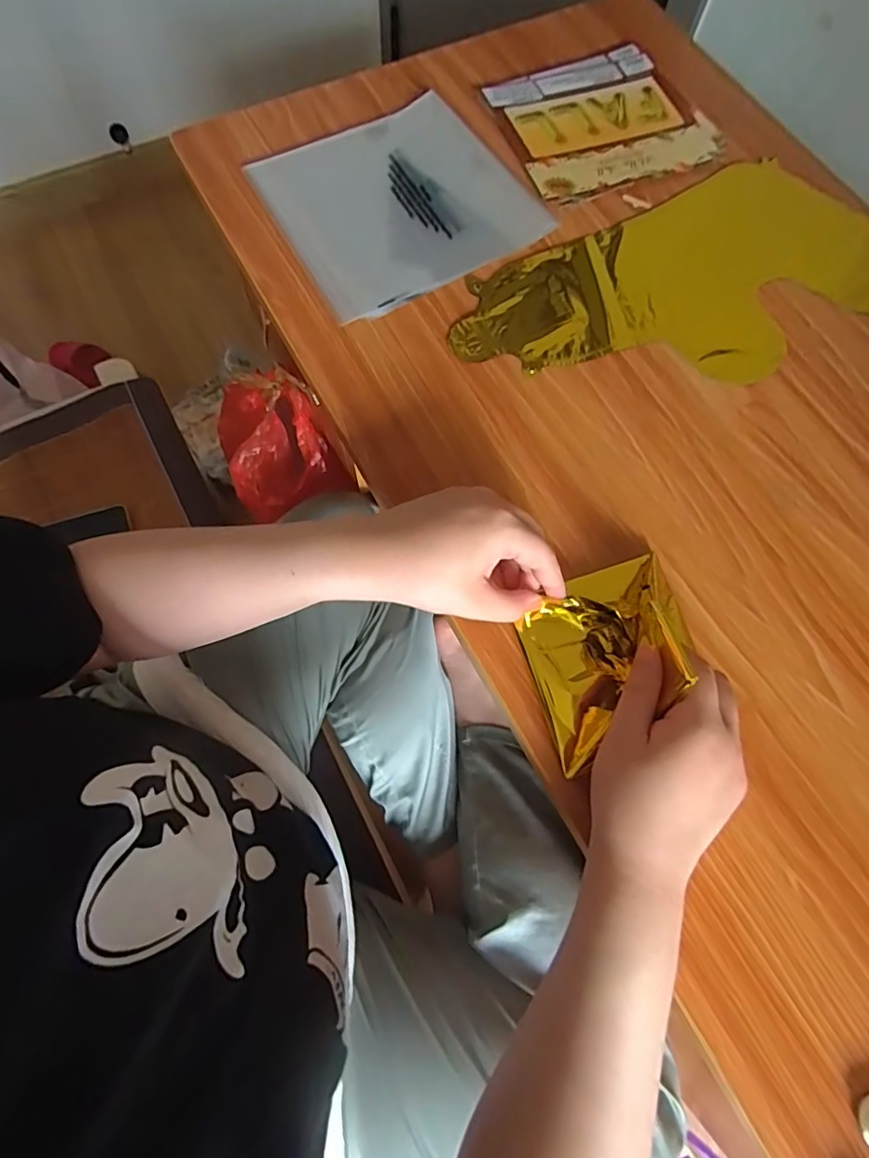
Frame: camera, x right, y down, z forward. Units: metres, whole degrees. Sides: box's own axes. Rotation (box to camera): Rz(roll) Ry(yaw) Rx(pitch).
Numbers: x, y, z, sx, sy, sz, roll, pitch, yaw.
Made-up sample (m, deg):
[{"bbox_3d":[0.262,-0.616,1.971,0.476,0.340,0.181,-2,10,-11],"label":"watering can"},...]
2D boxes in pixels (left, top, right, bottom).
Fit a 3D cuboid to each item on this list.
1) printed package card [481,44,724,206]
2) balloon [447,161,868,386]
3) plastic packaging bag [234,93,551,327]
[{"bbox_3d":[0.164,-0.451,0.519,0.190,0.007,0.168,-21,74,-8],"label":"printed package card"},{"bbox_3d":[0.219,-0.250,0.460,0.403,0.012,0.190,-25,75,-9],"label":"balloon"},{"bbox_3d":[-0.033,-0.343,0.469,0.210,0.022,0.195,-30,76,-10],"label":"plastic packaging bag"}]

